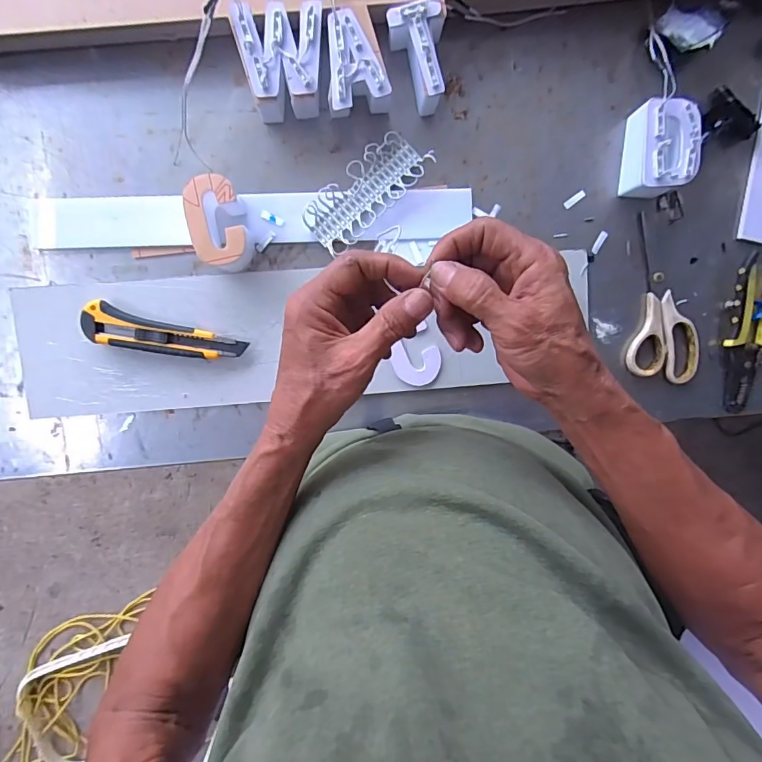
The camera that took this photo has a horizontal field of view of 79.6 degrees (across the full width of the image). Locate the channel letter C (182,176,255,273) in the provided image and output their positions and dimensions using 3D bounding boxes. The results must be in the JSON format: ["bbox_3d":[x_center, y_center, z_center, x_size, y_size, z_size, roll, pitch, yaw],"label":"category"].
[{"bbox_3d":[-0.159,-0.156,0.455,0.047,0.053,0.083,-10,96,-2],"label":"channel letter C"}]

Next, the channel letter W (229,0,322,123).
[{"bbox_3d":[-0.093,-0.306,0.445,0.077,0.052,0.086,-6,96,-2],"label":"channel letter W"}]

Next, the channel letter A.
[{"bbox_3d":[-0.024,-0.305,0.450,0.059,0.049,0.081,-9,96,-2],"label":"channel letter A"}]

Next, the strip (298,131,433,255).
[{"bbox_3d":[-0.015,-0.199,0.476,0.143,0.018,0.057,-44,96,2],"label":"strip"}]

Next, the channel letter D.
[{"bbox_3d":[0.286,-0.236,0.470,0.054,0.050,0.090,1,95,-3],"label":"channel letter D"}]

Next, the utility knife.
[{"bbox_3d":[-0.224,-0.043,0.475,0.157,0.021,0.041,16,95,-4],"label":"utility knife"}]

